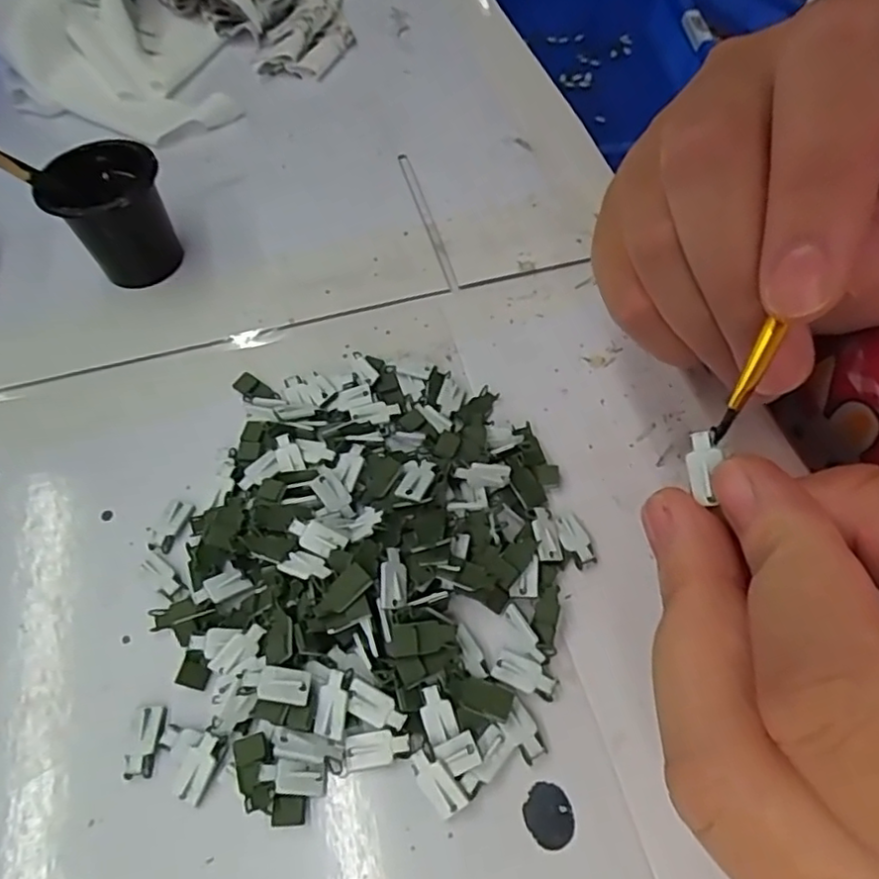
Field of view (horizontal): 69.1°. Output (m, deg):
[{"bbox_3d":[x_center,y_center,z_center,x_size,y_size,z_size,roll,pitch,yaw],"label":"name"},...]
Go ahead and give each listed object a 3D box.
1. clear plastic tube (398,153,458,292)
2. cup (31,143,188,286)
[{"bbox_3d":[-0.005,-0.082,0.234,0.004,0.004,0.075,-13,57,-6],"label":"clear plastic tube"},{"bbox_3d":[-0.107,-0.073,0.212,0.034,0.037,0.034,-1,56,2],"label":"cup"}]

